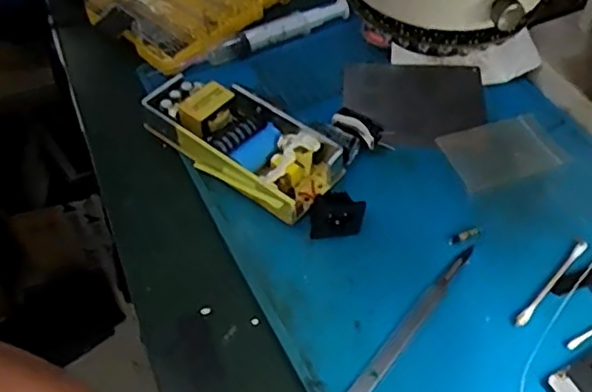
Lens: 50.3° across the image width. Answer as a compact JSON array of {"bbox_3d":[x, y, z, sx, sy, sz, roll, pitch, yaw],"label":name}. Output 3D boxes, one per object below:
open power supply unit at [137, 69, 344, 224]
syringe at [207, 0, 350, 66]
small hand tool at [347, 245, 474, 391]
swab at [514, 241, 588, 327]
[{"bbox_3d":[-0.035,-0.037,0.416,0.130,0.033,0.063,34,61,26],"label":"open power supply unit"},{"bbox_3d":[-0.014,-0.131,0.493,0.120,0.013,0.021,-22,54,-13],"label":"syringe"},{"bbox_3d":[0.061,0.070,0.339,0.010,0.004,0.125,31,60,25],"label":"small hand tool"},{"bbox_3d":[0.144,0.048,0.352,0.070,0.004,0.006,-39,59,-24],"label":"swab"}]

